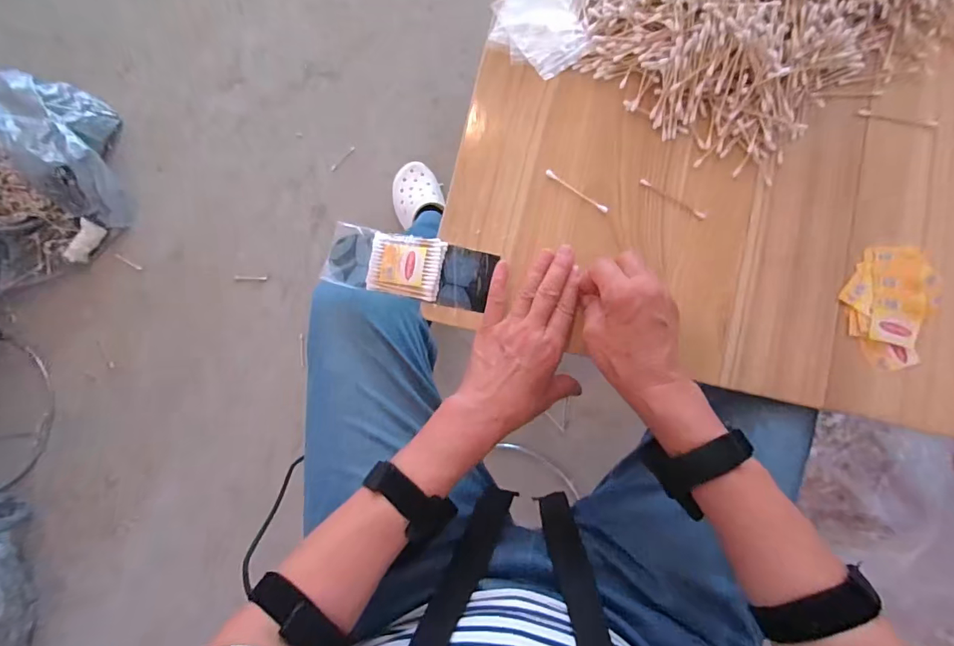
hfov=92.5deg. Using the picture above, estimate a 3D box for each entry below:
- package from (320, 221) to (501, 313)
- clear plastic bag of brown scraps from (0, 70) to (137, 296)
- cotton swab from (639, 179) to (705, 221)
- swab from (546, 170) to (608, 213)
[{"bbox_3d":[-0.073,-0.058,0.459,0.169,0.018,0.061,12,85,10],"label":"package"},{"bbox_3d":[-1.023,-0.302,0.986,0.437,0.161,0.422,-17,83,2],"label":"clear plastic bag of brown scraps"},{"bbox_3d":[0.193,-0.123,0.450,0.071,0.004,0.007,34,88,8],"label":"cotton swab"},{"bbox_3d":[0.100,-0.132,0.458,0.073,0.006,0.006,37,88,8],"label":"swab"}]

